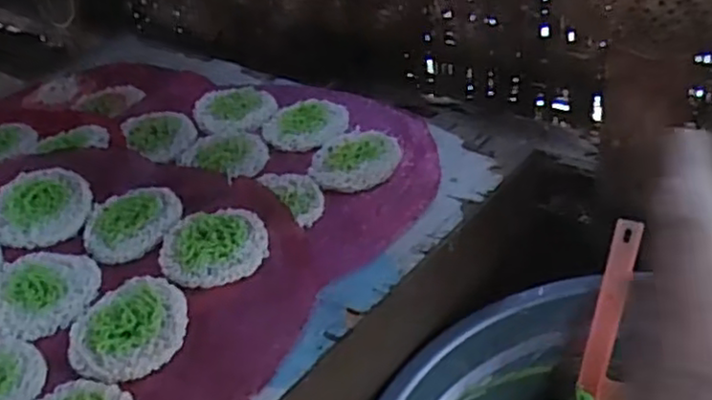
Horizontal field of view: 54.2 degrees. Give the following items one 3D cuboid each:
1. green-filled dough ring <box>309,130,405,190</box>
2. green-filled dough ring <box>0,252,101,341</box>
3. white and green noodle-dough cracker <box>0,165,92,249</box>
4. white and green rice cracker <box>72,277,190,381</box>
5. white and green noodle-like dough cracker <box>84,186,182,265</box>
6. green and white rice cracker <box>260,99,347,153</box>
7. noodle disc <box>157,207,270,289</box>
[{"bbox_3d":[0.000,-0.035,0.589,0.074,0.013,0.074,-6,36,4],"label":"green-filled dough ring"},{"bbox_3d":[-0.224,0.065,0.497,0.074,0.011,0.081,-14,36,-7],"label":"green-filled dough ring"},{"bbox_3d":[-0.255,0.005,0.563,0.075,0.006,0.081,-10,53,-15],"label":"white and green noodle-dough cracker"},{"bbox_3d":[-0.149,0.082,0.455,0.073,0.012,0.081,-17,37,-11],"label":"white and green rice cracker"},{"bbox_3d":[-0.176,0.014,0.546,0.073,0.008,0.081,-23,38,-19],"label":"white and green noodle-like dough cracker"},{"bbox_3d":[-0.047,-0.072,0.650,0.077,0.013,0.068,-3,36,8],"label":"green and white rice cracker"},{"bbox_3d":[-0.103,0.033,0.507,0.074,0.012,0.076,-6,36,4],"label":"noodle disc"}]

